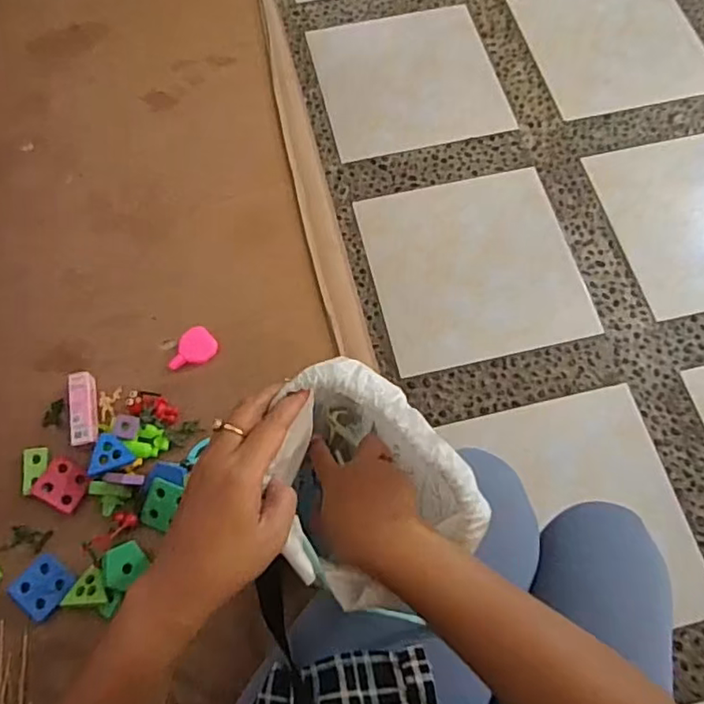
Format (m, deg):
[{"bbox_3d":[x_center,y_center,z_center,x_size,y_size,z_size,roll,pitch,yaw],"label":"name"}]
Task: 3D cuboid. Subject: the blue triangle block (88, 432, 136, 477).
[{"bbox_3d":[-0.273,0.112,0.675,0.048,0.009,0.044,-17,78,-26],"label":"blue triangle block"}]

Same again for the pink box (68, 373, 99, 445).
[{"bbox_3d":[-0.312,0.065,0.699,0.027,0.019,0.086,-12,69,-6],"label":"pink box"}]

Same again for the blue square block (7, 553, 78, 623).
[{"bbox_3d":[-0.324,0.247,0.633,0.053,0.007,0.052,37,72,13],"label":"blue square block"}]

